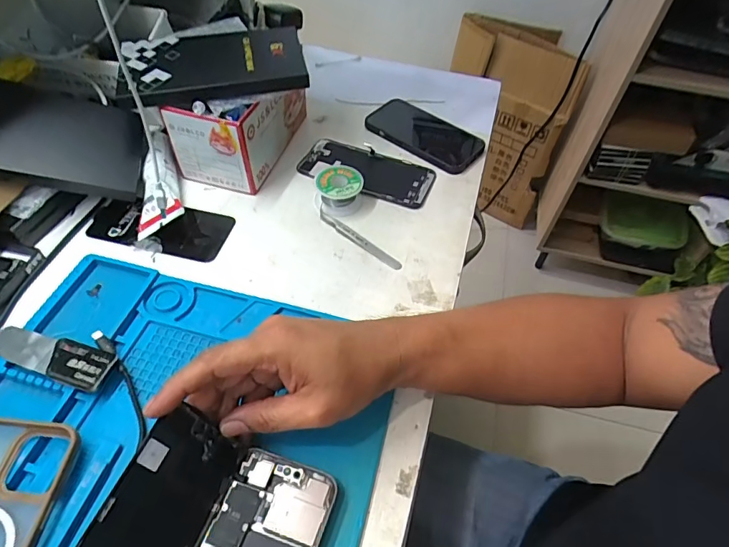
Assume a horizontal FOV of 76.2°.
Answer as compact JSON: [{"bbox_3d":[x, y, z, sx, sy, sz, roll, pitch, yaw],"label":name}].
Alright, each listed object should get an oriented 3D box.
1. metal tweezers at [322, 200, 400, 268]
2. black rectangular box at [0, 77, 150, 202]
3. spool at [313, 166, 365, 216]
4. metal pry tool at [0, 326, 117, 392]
[{"bbox_3d":[-0.010,-0.041,0.497,0.120,0.008,0.018,36,58,24],"label":"metal tweezers"},{"bbox_3d":[-0.329,-0.141,0.461,0.201,0.018,0.112,6,67,-24],"label":"black rectangular box"},{"bbox_3d":[-0.028,-0.092,0.523,0.050,0.035,0.050,1,51,-2],"label":"spool"},{"bbox_3d":[-0.259,0.066,0.383,0.112,0.005,0.034,13,56,13],"label":"metal pry tool"}]

